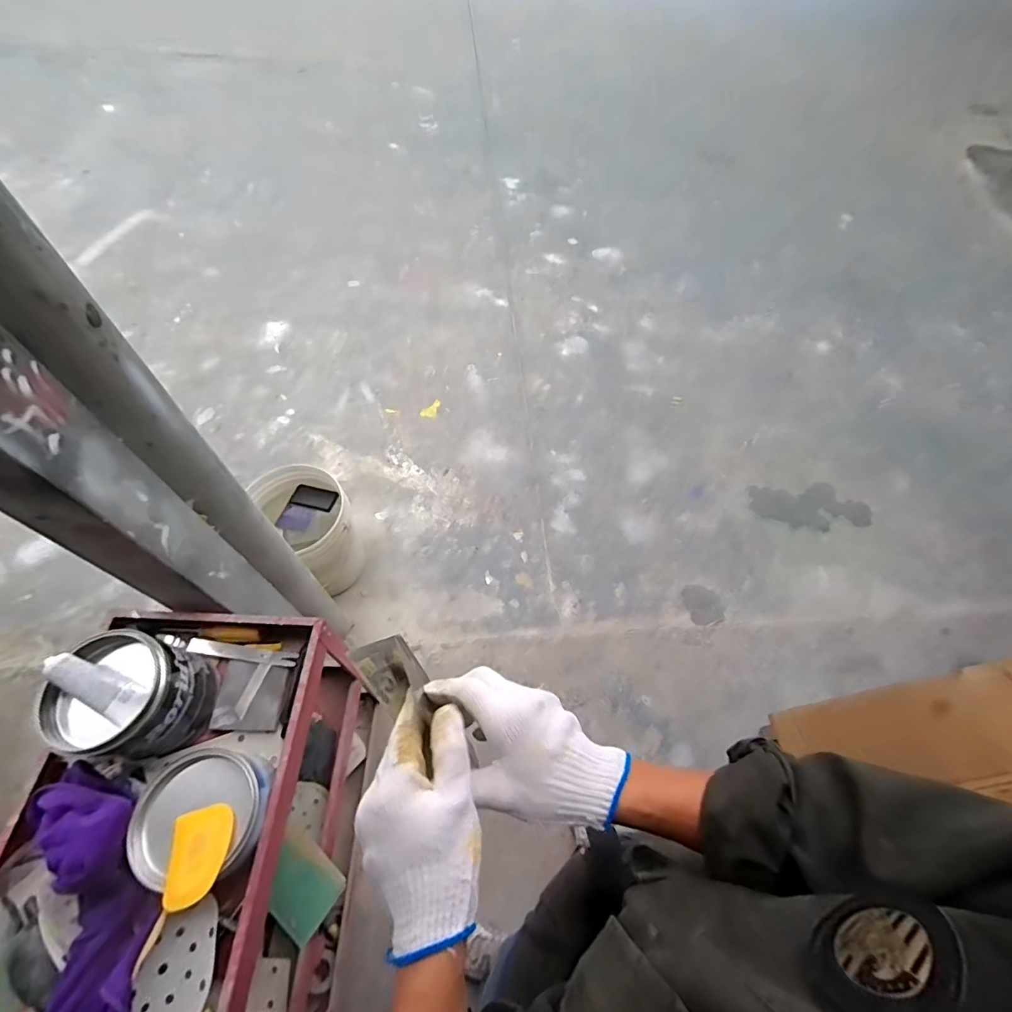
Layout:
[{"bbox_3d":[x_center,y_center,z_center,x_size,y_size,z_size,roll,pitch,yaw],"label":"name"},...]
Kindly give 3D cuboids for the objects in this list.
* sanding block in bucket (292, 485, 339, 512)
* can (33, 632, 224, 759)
[{"bbox_3d":[-0.588,-0.027,1.455,0.137,0.018,0.069,13,72,9],"label":"sanding block in bucket"},{"bbox_3d":[-0.523,0.272,0.675,0.138,0.157,0.142,1,58,-1],"label":"can"}]

